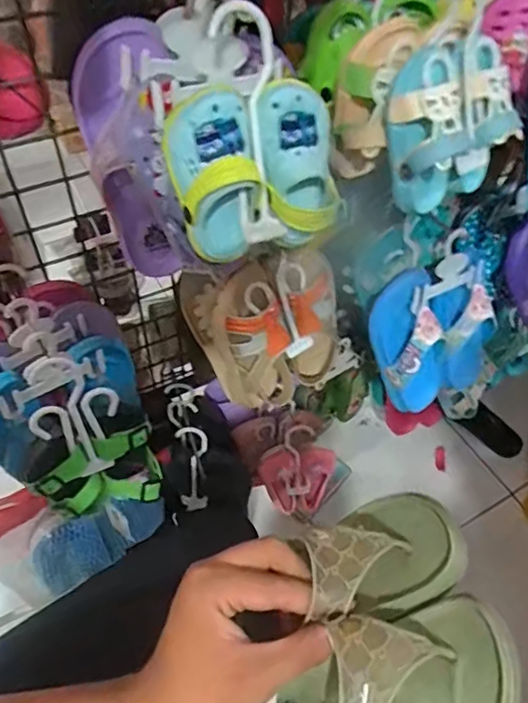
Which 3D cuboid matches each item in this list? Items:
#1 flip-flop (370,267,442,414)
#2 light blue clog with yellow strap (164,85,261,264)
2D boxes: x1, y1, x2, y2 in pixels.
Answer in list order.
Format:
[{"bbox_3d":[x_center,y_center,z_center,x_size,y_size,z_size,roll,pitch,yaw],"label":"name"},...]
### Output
[{"bbox_3d":[0.185,-0.008,0.683,0.091,0.189,0.049,-33,34,-26],"label":"flip-flop"},{"bbox_3d":[-0.038,-0.121,0.412,0.061,0.120,0.048,-6,51,-8],"label":"light blue clog with yellow strap"}]

